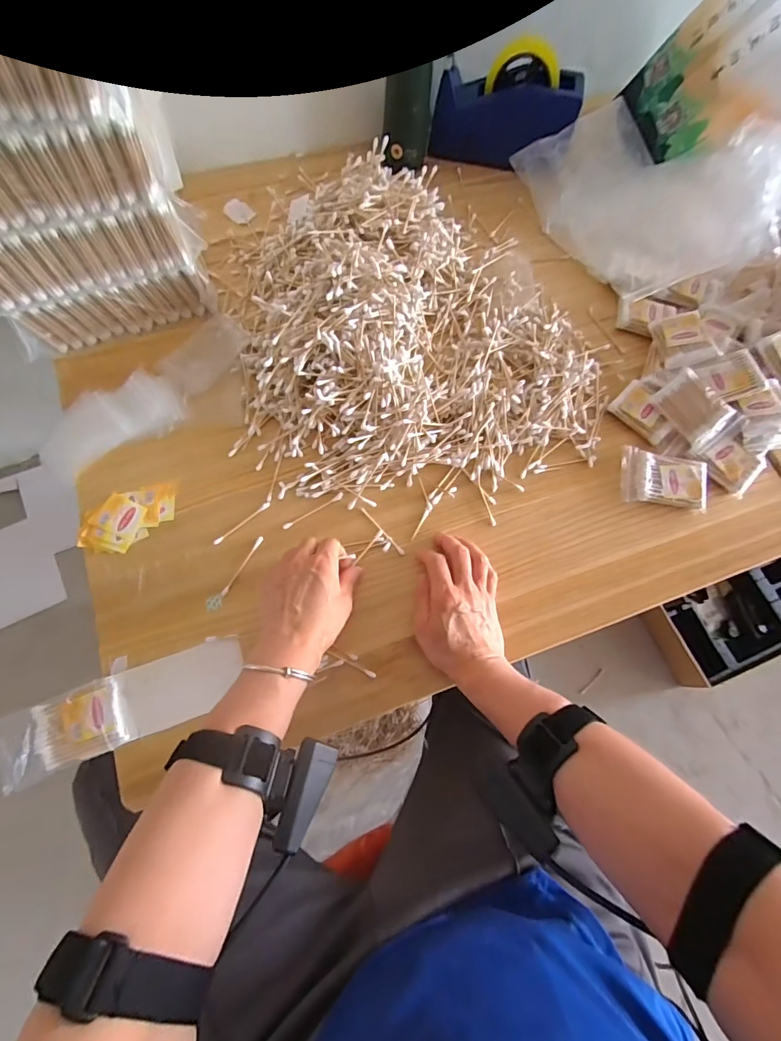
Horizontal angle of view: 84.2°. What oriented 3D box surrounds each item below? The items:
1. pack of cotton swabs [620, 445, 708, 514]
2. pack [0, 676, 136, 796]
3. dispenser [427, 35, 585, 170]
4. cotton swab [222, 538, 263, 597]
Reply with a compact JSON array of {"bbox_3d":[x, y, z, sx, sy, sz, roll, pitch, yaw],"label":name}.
[{"bbox_3d":[0.315,-0.048,0.499,0.093,0.015,0.063,8,74,0],"label":"pack of cotton swabs"},{"bbox_3d":[-0.303,0.195,0.399,0.110,0.014,0.063,-22,76,-8],"label":"pack"},{"bbox_3d":[0.160,-0.586,0.615,0.196,0.110,0.067,4,71,0],"label":"dispenser"},{"bbox_3d":[-0.157,0.048,0.457,0.007,0.004,0.071,29,75,6],"label":"cotton swab"}]

